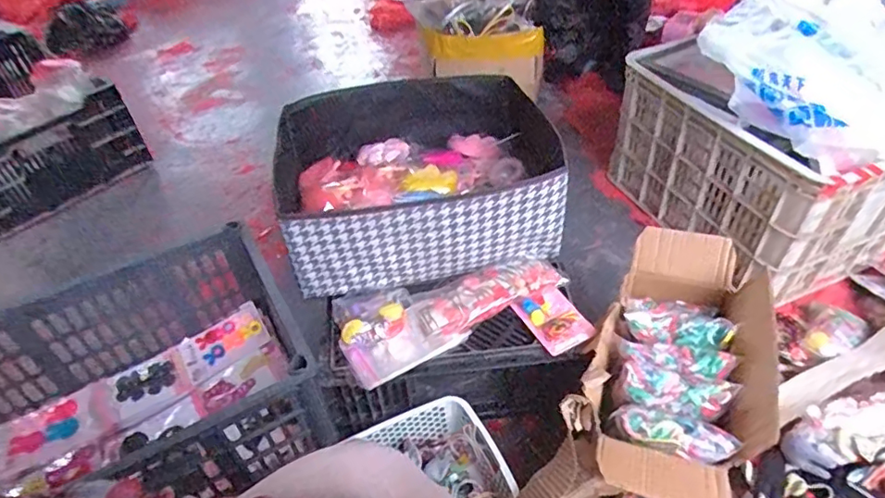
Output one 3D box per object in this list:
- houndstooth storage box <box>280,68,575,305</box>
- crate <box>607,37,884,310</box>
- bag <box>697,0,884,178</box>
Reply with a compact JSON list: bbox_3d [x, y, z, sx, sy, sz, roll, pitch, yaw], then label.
[{"bbox_3d":[-0.036,-0.120,0.894,0.442,0.160,0.356,-14,45,-10],"label":"houndstooth storage box"},{"bbox_3d":[0.618,-0.182,1.098,0.319,0.292,0.466,-19,46,-14],"label":"crate"},{"bbox_3d":[0.637,-0.297,0.911,0.328,0.171,0.368,32,55,31],"label":"bag"}]

